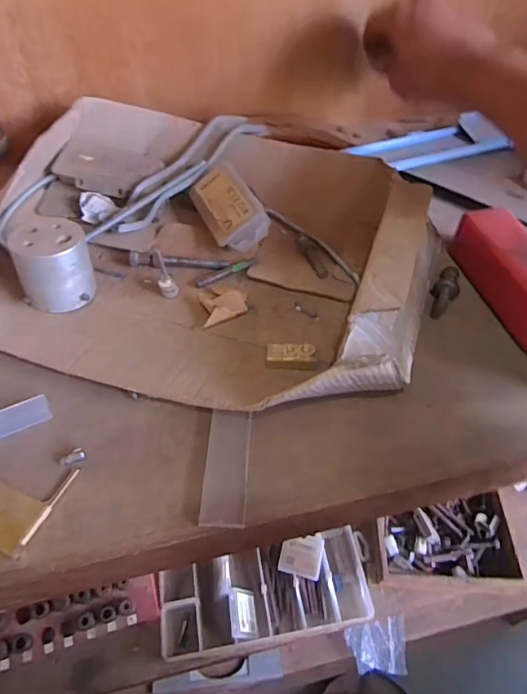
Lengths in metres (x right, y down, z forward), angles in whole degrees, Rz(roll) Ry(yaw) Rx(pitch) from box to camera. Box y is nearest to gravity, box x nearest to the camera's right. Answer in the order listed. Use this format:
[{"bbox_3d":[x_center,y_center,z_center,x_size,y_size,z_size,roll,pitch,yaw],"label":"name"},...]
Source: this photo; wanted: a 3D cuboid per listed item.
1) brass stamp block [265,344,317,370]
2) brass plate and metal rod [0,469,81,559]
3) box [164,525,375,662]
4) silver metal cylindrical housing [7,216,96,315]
[{"bbox_3d":[0.018,0.007,0.314,0.032,0.011,0.014,0,50,1],"label":"brass stamp block"},{"bbox_3d":[-0.142,0.083,0.262,0.053,0.006,0.048,17,52,14],"label":"brass plate and metal rod"},{"bbox_3d":[0.003,0.326,0.623,0.270,0.062,0.118,-11,51,-9],"label":"box"},{"bbox_3d":[-0.148,-0.059,0.333,0.050,0.049,0.044,-17,52,-14],"label":"silver metal cylindrical housing"}]

